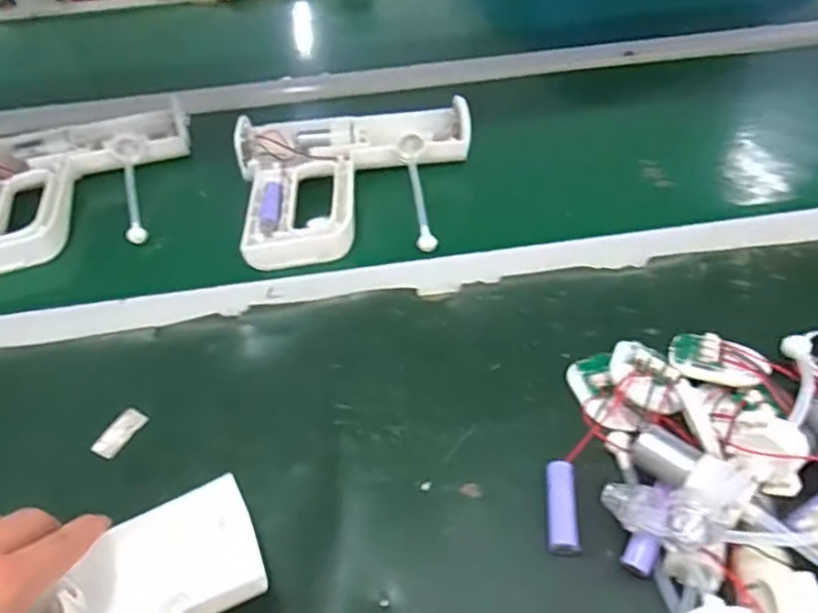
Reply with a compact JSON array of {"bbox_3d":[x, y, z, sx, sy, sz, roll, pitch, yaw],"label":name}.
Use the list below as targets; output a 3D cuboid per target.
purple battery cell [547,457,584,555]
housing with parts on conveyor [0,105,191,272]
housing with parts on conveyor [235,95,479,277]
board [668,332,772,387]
[{"bbox_3d":[0.086,0.112,0.362,0.016,0.011,0.052,3,47,8],"label":"purple battery cell"},{"bbox_3d":[-0.317,-0.131,0.620,0.218,0.033,0.224,-19,48,-13],"label":"housing with parts on conveyor"},{"bbox_3d":[-0.041,-0.119,0.575,0.211,0.034,0.178,-10,47,-5],"label":"housing with parts on conveyor"},{"bbox_3d":[0.198,0.034,0.419,0.057,0.017,0.040,15,50,18],"label":"board"}]

